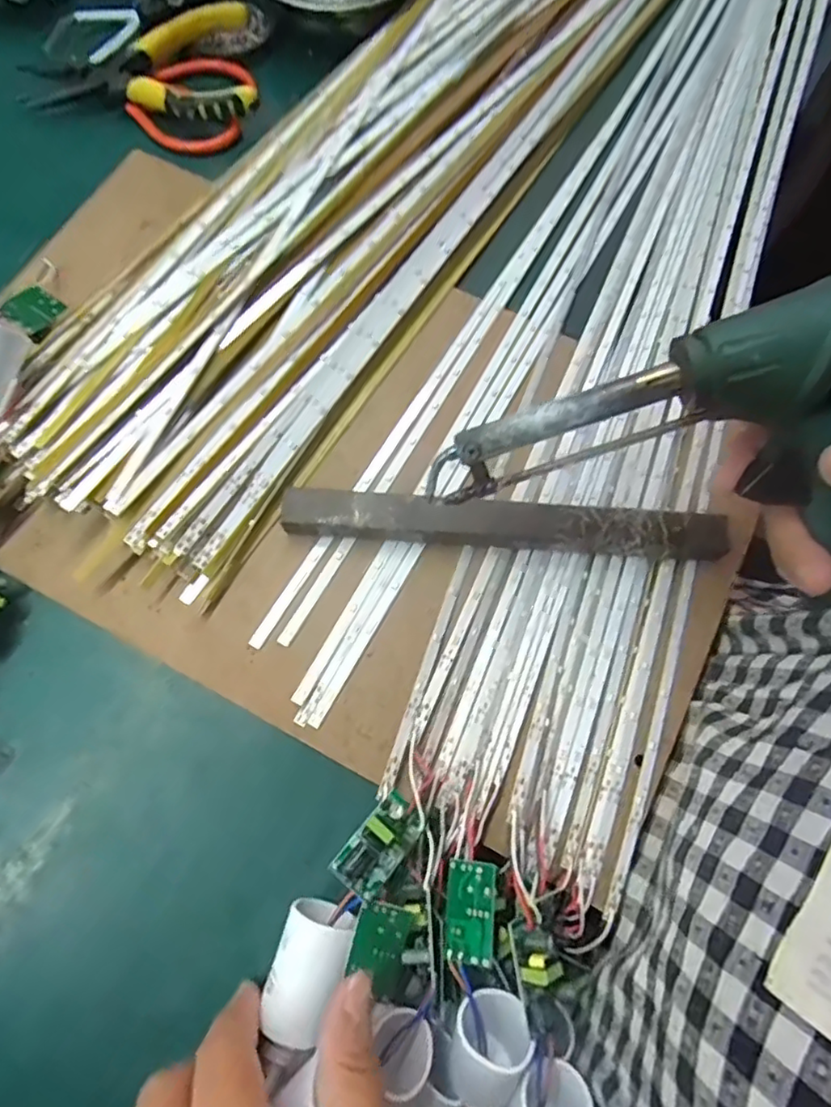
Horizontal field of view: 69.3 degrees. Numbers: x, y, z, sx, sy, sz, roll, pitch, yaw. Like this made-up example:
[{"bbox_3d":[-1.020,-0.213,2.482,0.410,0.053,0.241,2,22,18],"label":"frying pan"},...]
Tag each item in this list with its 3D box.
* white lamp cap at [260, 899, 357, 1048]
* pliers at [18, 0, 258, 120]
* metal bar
[{"bbox_3d":[-0.043,0.163,0.236,0.027,0.025,0.044,17,73,5],"label":"white lamp cap"},{"bbox_3d":[-0.178,-0.316,0.392,0.150,0.024,0.085,-3,73,-2],"label":"pliers"},{"bbox_3d":[0.042,-0.015,0.299,0.211,0.023,0.021,4,73,1],"label":"metal bar"}]

